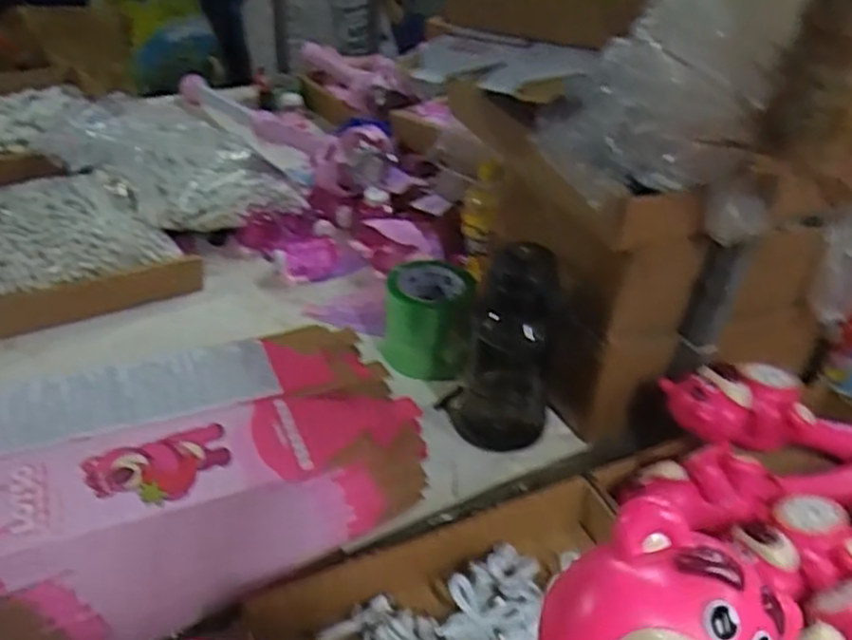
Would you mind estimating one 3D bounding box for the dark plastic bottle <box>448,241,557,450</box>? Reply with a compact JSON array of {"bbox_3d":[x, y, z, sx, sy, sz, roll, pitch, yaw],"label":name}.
[{"bbox_3d":[0.087,0.025,0.797,0.103,0.230,0.084,7,37,3],"label":"dark plastic bottle"}]

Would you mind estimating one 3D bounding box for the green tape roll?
[{"bbox_3d":[0.001,0.005,0.939,0.106,0.119,0.107,4,37,-1],"label":"green tape roll"}]

